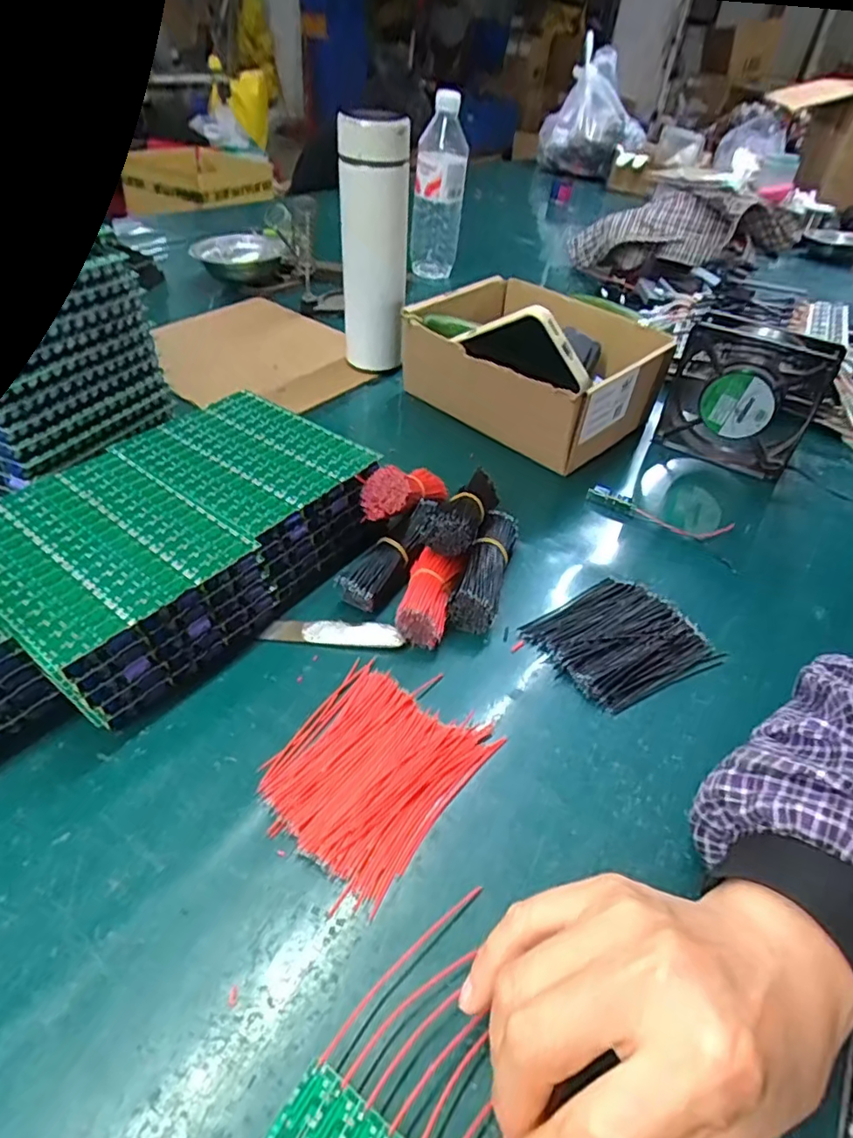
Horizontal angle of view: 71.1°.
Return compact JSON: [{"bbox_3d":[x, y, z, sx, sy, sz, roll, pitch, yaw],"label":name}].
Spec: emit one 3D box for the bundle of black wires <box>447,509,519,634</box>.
[{"bbox_3d":[0.044,0.000,0.431,0.029,0.037,0.101,15,43,9],"label":"bundle of black wires"}]

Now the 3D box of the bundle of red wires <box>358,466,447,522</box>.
[{"bbox_3d":[-0.010,-0.062,0.456,0.036,0.035,0.103,18,20,20],"label":"bundle of red wires"}]

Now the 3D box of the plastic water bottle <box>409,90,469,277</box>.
[{"bbox_3d":[0.018,-0.541,0.861,0.075,0.223,0.061,1,43,-5],"label":"plastic water bottle"}]

